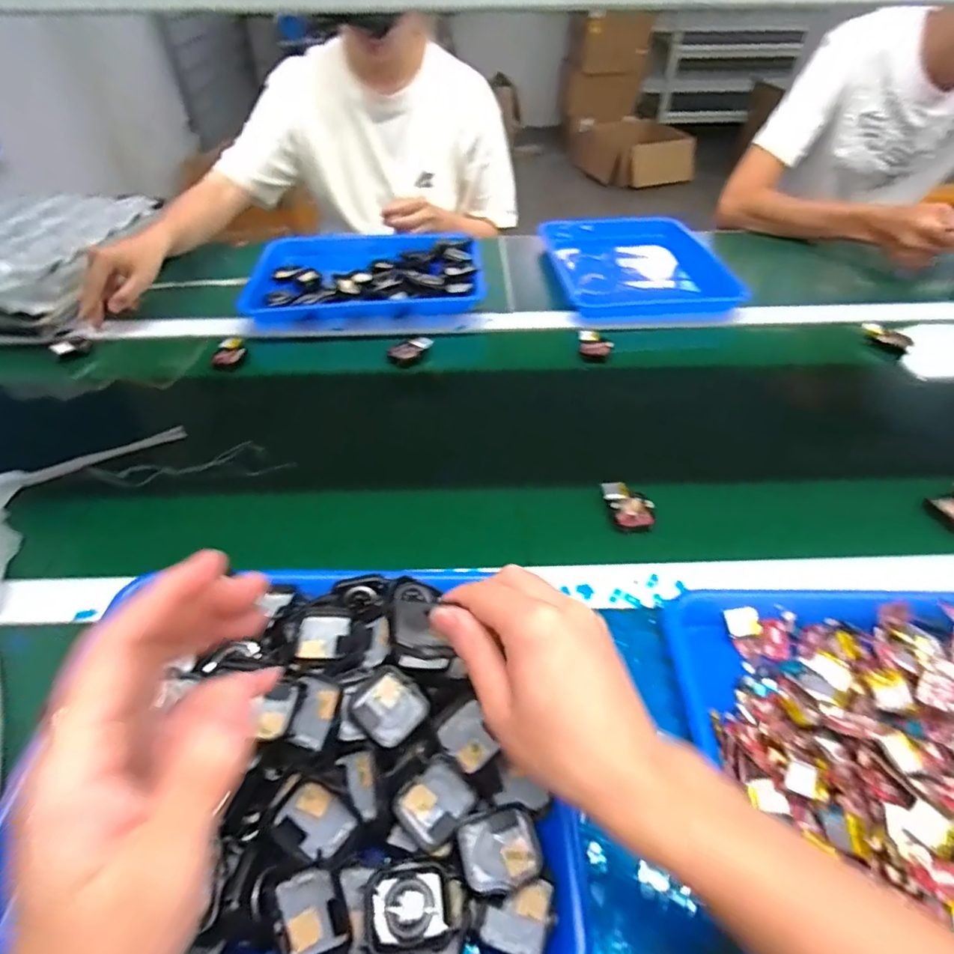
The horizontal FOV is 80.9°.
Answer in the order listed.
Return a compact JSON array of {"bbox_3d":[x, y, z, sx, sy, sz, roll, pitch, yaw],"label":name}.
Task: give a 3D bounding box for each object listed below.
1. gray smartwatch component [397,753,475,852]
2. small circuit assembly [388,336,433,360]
[{"bbox_3d":[-0.024,0.191,0.328,0.041,0.010,0.036,-34,54,-29],"label":"gray smartwatch component"},{"bbox_3d":[-0.082,-0.162,0.707,0.028,0.008,0.061,32,54,29],"label":"small circuit assembly"}]

